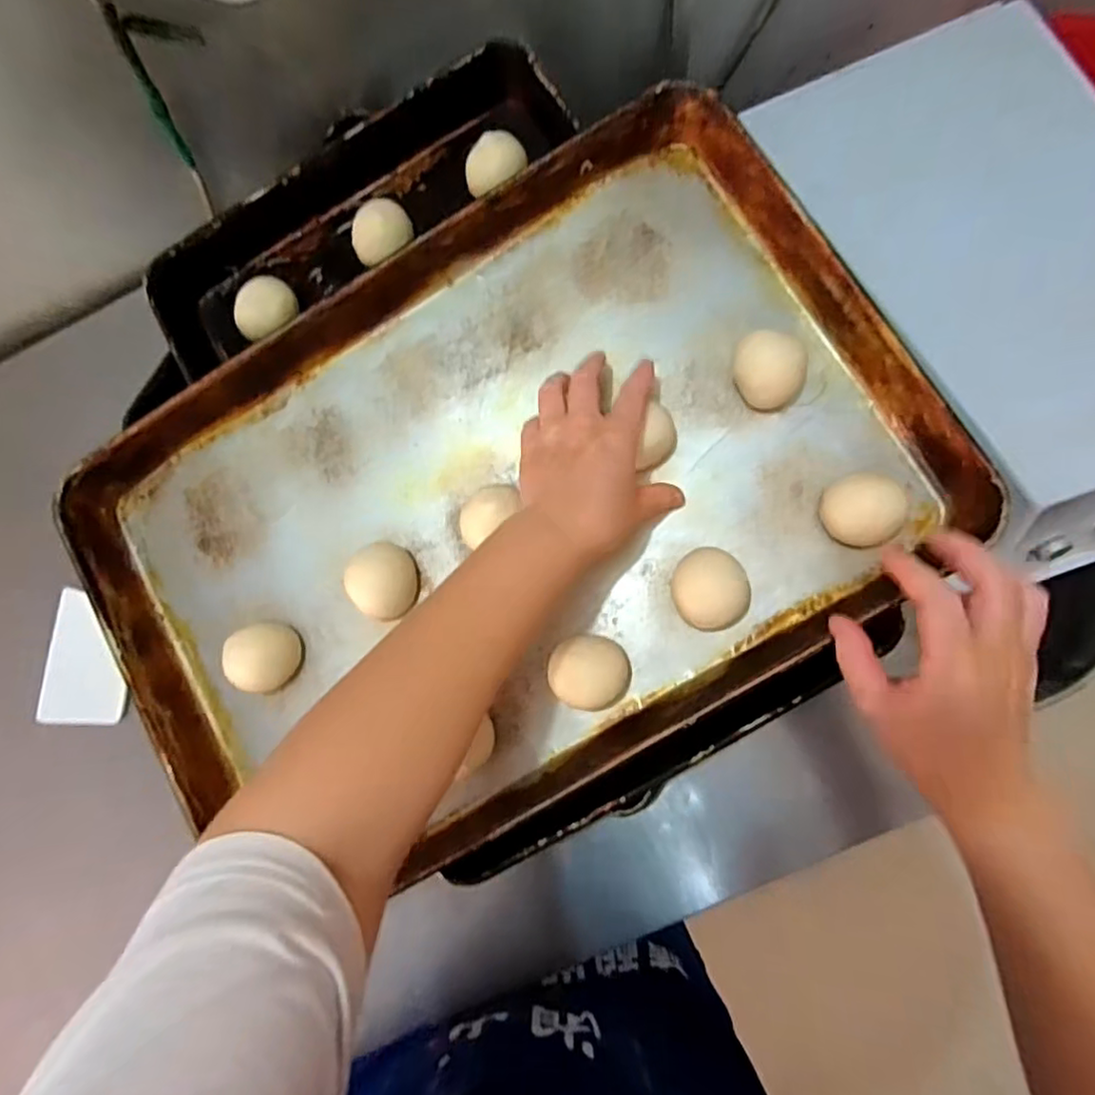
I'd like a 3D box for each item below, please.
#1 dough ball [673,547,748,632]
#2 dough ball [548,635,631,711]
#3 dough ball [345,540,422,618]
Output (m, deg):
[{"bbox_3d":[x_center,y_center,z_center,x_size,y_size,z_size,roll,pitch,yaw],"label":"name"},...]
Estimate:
[{"bbox_3d":[0.118,0.030,0.459,0.053,0.032,0.057,-1,83,7],"label":"dough ball"},{"bbox_3d":[0.031,0.090,0.462,0.057,0.031,0.051,1,83,7],"label":"dough ball"},{"bbox_3d":[-0.127,0.026,0.487,0.047,0.028,0.056,0,83,7],"label":"dough ball"}]

